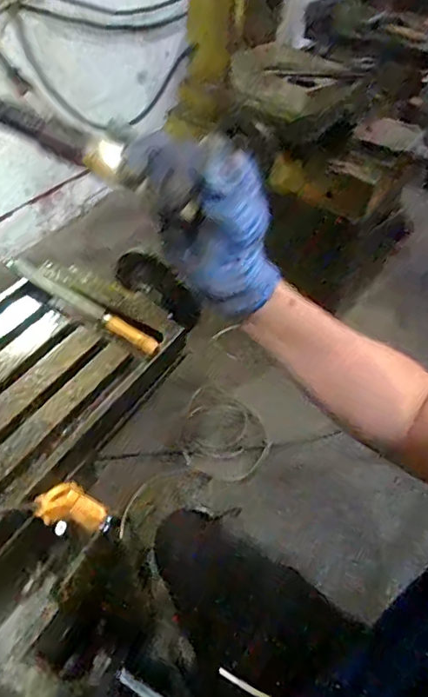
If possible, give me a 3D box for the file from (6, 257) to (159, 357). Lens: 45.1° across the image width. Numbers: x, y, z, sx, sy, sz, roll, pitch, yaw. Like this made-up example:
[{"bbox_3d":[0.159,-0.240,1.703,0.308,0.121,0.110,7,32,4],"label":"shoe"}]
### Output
[{"bbox_3d":[-0.181,-0.066,0.684,0.288,0.017,0.026,32,54,23],"label":"file"}]

